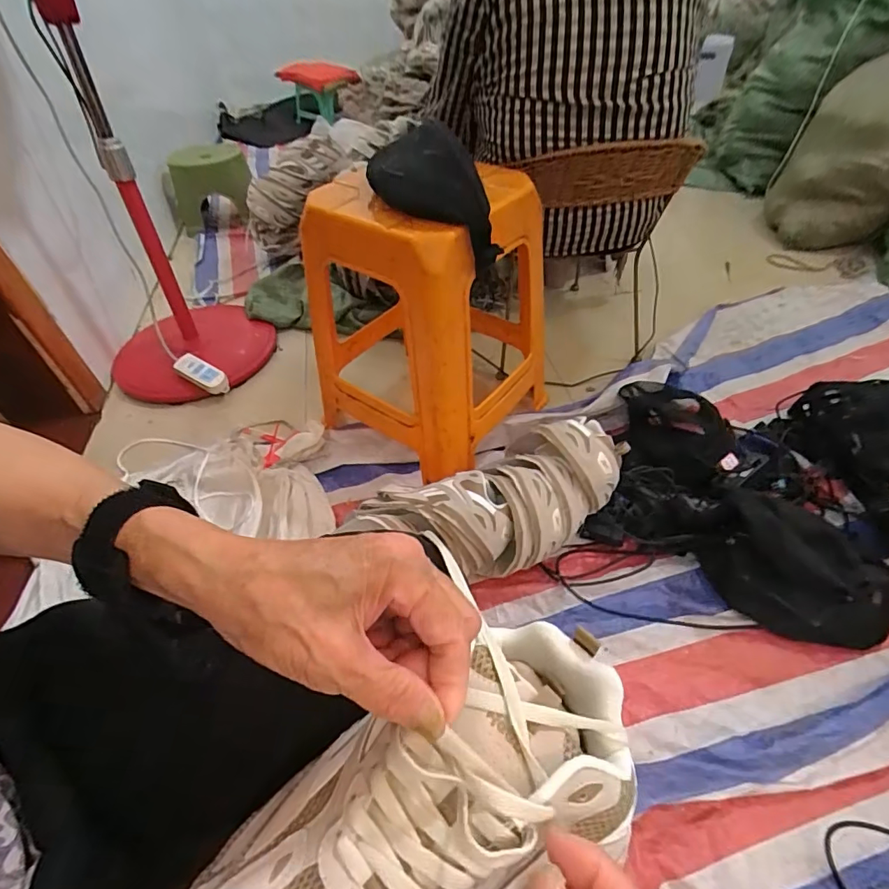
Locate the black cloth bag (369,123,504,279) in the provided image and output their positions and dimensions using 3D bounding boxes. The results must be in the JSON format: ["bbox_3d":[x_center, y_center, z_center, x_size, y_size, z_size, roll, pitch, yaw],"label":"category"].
[{"bbox_3d":[-0.018,-0.358,0.717,0.110,0.152,0.240,-35,54,-25],"label":"black cloth bag"}]

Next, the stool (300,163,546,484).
[{"bbox_3d":[-0.025,-0.251,0.905,0.343,0.419,0.366,26,55,25],"label":"stool"}]

